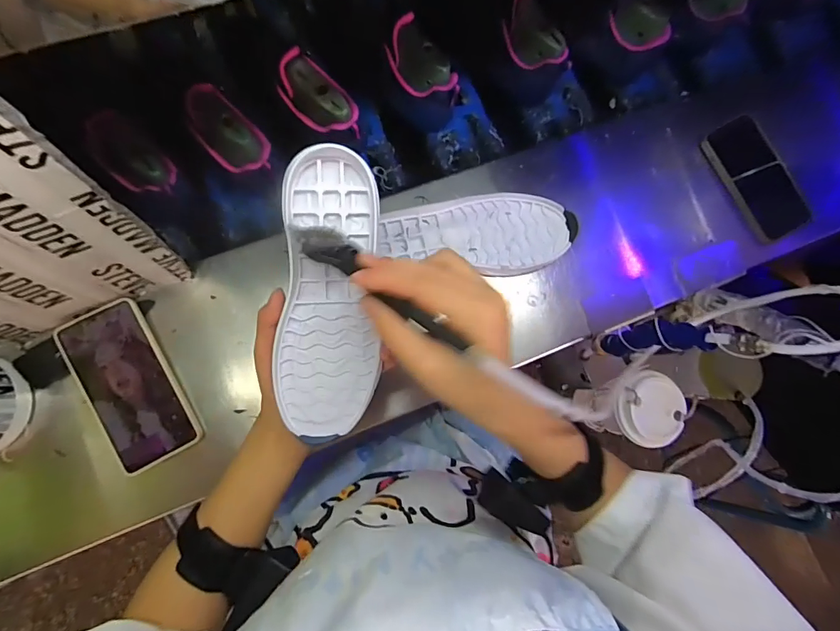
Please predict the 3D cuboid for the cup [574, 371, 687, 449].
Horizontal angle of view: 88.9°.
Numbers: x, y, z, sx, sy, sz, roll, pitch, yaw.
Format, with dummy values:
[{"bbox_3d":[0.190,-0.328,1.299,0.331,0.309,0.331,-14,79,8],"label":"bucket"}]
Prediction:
[{"bbox_3d":[0.271,0.120,0.570,0.082,0.152,0.089,0,81,-2],"label":"cup"}]

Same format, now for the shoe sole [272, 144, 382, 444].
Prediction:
[{"bbox_3d":[-0.069,-0.013,0.335,0.073,0.024,0.217,2,97,-1],"label":"shoe sole"}]

